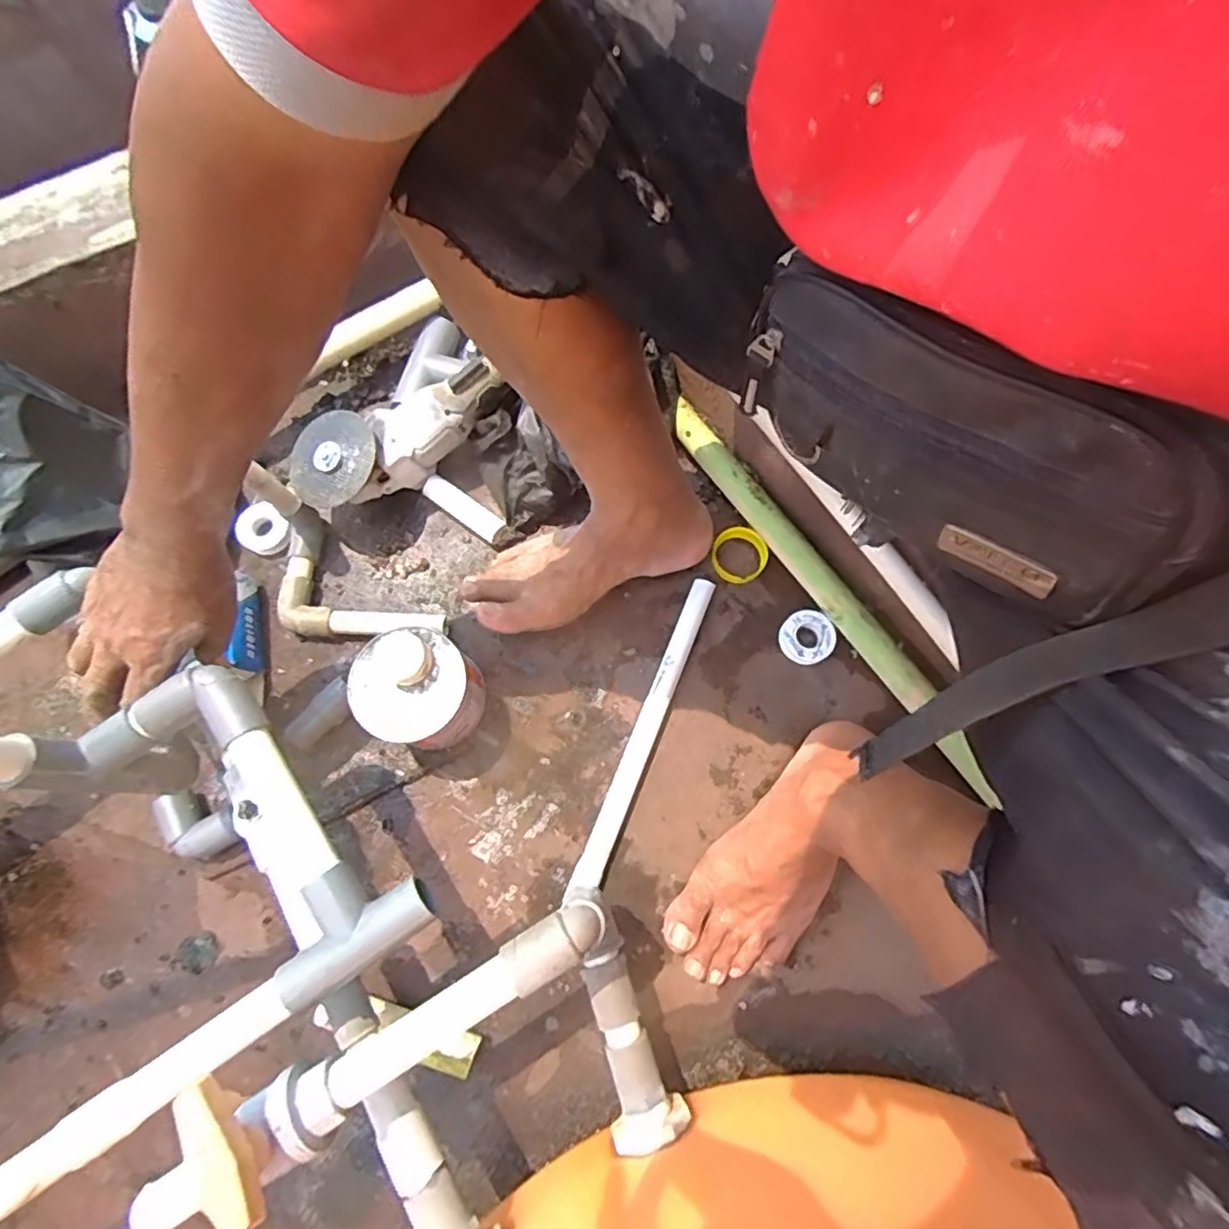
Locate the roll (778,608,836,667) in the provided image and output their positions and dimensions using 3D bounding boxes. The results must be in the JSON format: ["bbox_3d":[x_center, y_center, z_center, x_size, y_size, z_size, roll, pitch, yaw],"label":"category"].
[{"bbox_3d":[0.193,0.023,0.643,0.053,0.015,0.053,-3,79,13],"label":"roll"}]

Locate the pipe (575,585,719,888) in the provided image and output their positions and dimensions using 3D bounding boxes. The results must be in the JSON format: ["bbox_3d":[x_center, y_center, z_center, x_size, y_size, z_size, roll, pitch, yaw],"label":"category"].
[{"bbox_3d":[0.032,0.106,0.619,0.025,0.024,0.307,22,75,8],"label":"pipe"}]

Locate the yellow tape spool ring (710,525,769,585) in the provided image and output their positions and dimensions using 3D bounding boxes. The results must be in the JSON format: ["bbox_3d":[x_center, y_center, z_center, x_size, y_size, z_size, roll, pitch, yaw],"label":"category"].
[{"bbox_3d":[0.129,-0.062,0.667,0.057,0.017,0.057,0,73,1],"label":"yellow tape spool ring"}]

